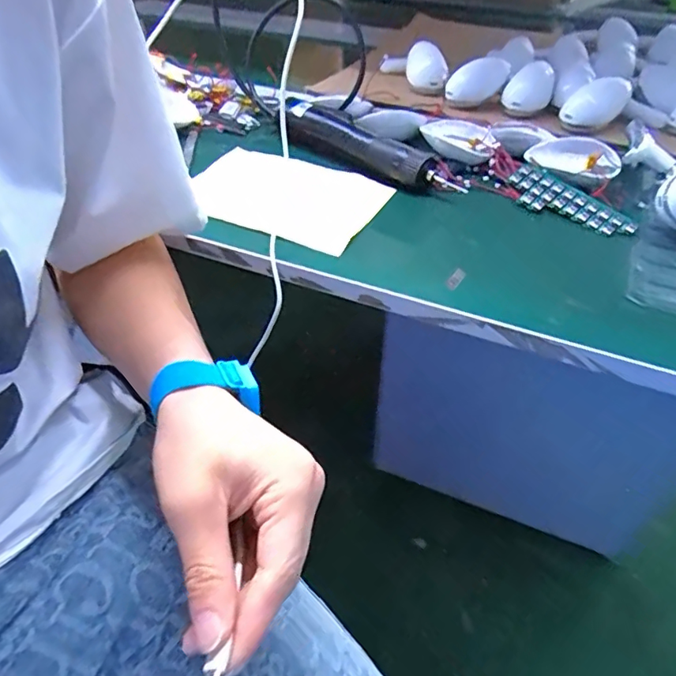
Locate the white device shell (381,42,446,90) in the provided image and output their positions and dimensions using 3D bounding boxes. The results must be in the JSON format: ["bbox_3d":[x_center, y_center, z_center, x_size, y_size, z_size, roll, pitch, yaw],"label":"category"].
[{"bbox_3d":[0.095,-0.356,0.669,0.049,0.038,0.142,-11,44,-13],"label":"white device shell"}]

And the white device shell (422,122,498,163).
[{"bbox_3d":[0.124,-0.204,0.537,0.047,0.020,0.086,-22,47,-23],"label":"white device shell"}]

